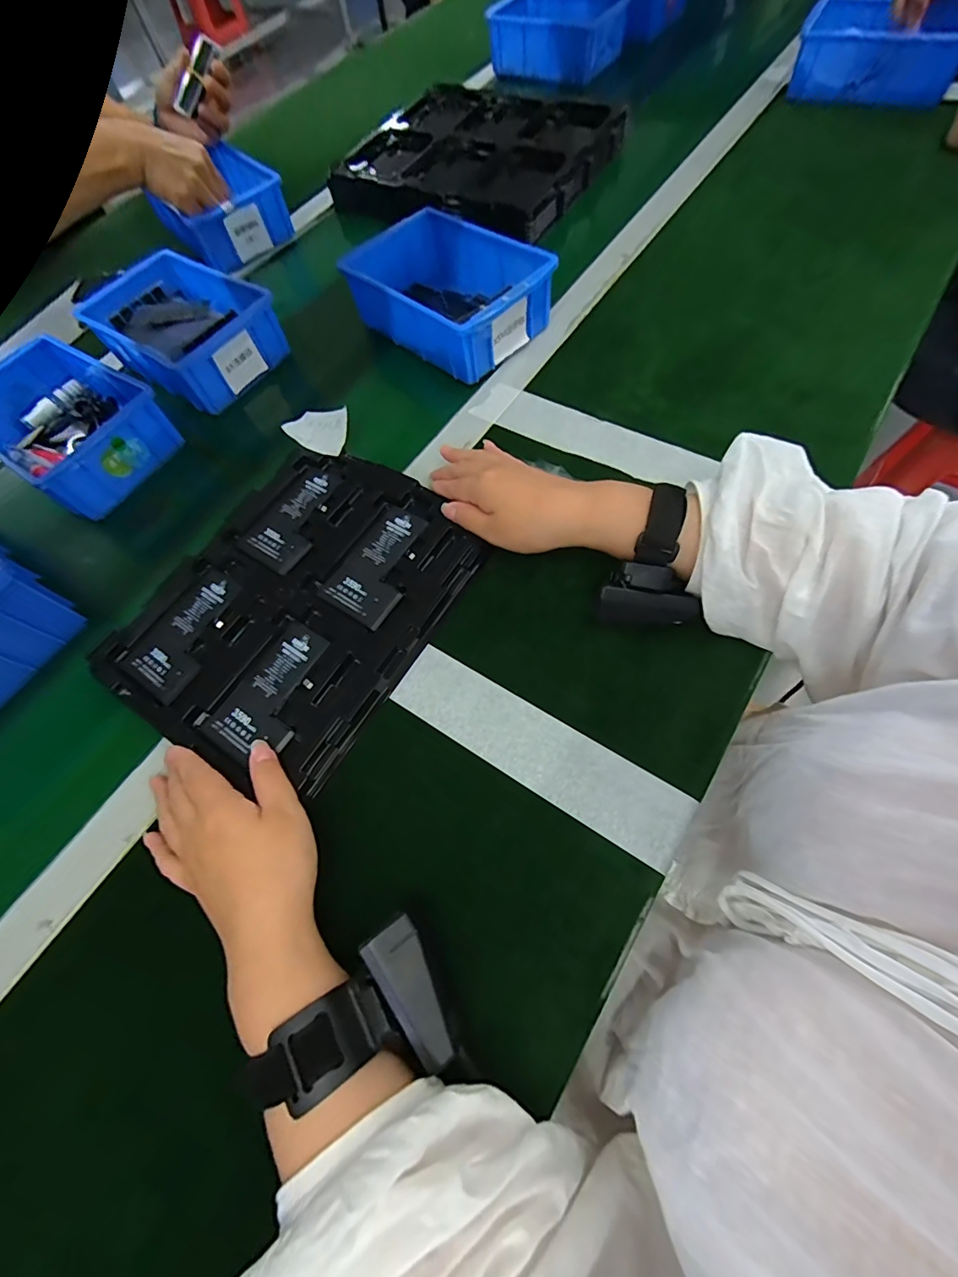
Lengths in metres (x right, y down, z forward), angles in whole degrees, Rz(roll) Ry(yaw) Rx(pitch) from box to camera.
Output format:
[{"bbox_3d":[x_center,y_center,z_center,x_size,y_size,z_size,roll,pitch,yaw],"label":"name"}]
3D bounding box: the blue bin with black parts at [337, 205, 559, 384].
[{"bbox_3d":[-0.034,-0.360,0.481,0.129,0.060,0.197,-40,70,-14],"label":"blue bin with black parts"}]

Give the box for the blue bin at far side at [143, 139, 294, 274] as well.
[{"bbox_3d":[-0.336,-0.568,0.621,0.138,0.058,0.152,-41,69,-13],"label":"blue bin at far side"}]

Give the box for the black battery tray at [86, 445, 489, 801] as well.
[{"bbox_3d":[-0.142,-0.035,0.375,0.221,0.023,0.263,28,71,14],"label":"black battery tray"}]

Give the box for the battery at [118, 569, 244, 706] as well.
[{"bbox_3d":[-0.228,-0.006,0.372,0.064,0.006,0.102,29,71,14],"label":"battery"}]

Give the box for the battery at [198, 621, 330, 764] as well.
[{"bbox_3d":[-0.146,0.039,0.342,0.062,0.006,0.100,30,71,15],"label":"battery"}]

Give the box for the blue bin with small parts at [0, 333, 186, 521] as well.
[{"bbox_3d":[-0.424,-0.221,0.482,0.200,0.060,0.128,33,72,16],"label":"blue bin with small parts"}]

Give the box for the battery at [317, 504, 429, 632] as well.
[{"bbox_3d":[-0.078,-0.061,0.379,0.063,0.005,0.103,26,70,14],"label":"battery"}]

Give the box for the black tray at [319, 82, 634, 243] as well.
[{"bbox_3d":[-0.010,-0.644,0.637,0.326,0.048,0.286,25,70,13],"label":"black tray"}]

